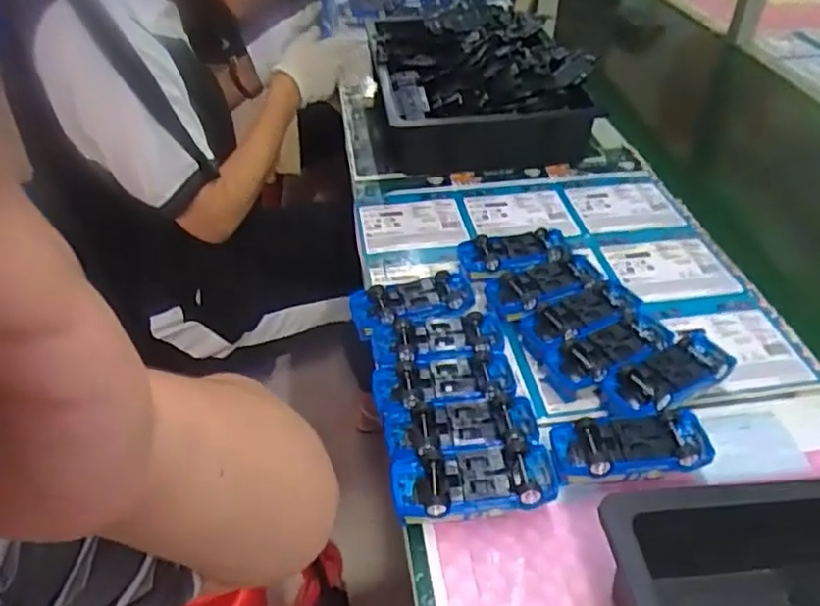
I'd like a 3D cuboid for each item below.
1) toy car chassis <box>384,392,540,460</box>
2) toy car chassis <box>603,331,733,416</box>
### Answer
[{"bbox_3d":[0.046,0.112,0.572,0.128,0.037,0.058,-4,39,-7],"label":"toy car chassis"},{"bbox_3d":[0.243,0.076,0.618,0.135,0.040,0.061,-18,43,-22],"label":"toy car chassis"}]

